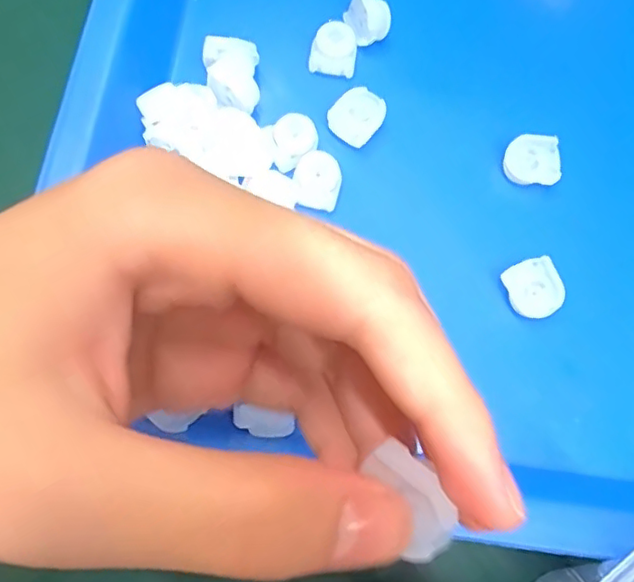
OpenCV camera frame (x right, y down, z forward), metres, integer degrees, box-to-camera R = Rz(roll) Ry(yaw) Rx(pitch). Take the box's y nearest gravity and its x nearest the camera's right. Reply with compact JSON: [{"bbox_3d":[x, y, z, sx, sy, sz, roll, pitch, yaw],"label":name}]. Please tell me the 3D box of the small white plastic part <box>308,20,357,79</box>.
[{"bbox_3d":[0.006,-0.088,0.213,0.016,0.012,0.016,8,74,-2],"label":"small white plastic part"}]

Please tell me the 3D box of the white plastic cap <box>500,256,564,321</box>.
[{"bbox_3d":[0.071,-0.001,0.191,0.017,0.004,0.018,-23,85,2],"label":"white plastic cap"}]

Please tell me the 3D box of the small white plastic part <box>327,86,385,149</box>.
[{"bbox_3d":[0.013,-0.060,0.205,0.016,0.008,0.018,40,75,7],"label":"small white plastic part"}]

